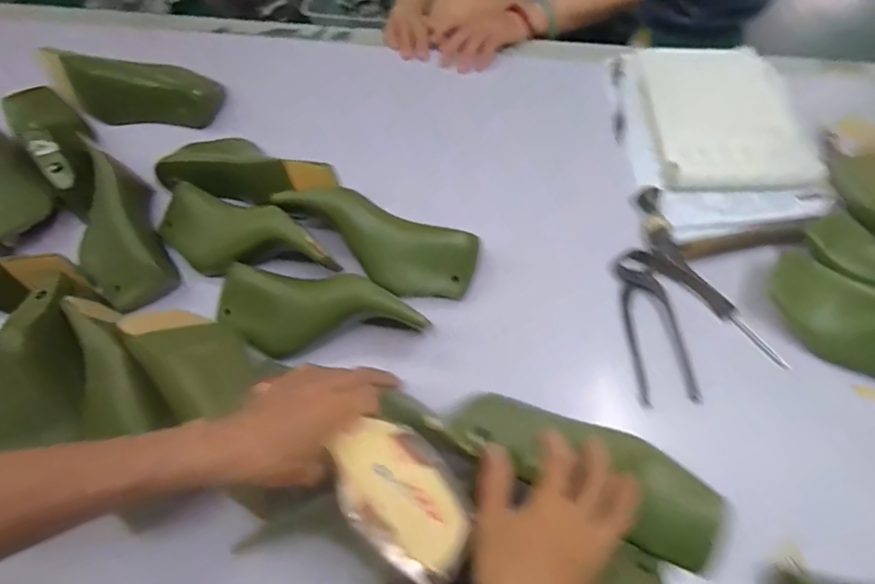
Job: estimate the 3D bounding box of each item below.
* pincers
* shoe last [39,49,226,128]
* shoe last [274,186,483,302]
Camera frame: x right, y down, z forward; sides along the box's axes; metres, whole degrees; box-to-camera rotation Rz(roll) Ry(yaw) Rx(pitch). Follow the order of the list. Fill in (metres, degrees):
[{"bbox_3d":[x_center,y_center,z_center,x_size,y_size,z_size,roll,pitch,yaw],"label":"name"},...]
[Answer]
[{"bbox_3d":[0.237,0.035,0.542,0.061,0.022,0.173,-1,62,0],"label":"pincers"},{"bbox_3d":[-0.428,-0.303,0.732,0.231,0.082,0.092,4,62,2],"label":"shoe last"},{"bbox_3d":[-0.067,-0.059,0.546,0.229,0.063,0.075,27,65,-3],"label":"shoe last"}]

